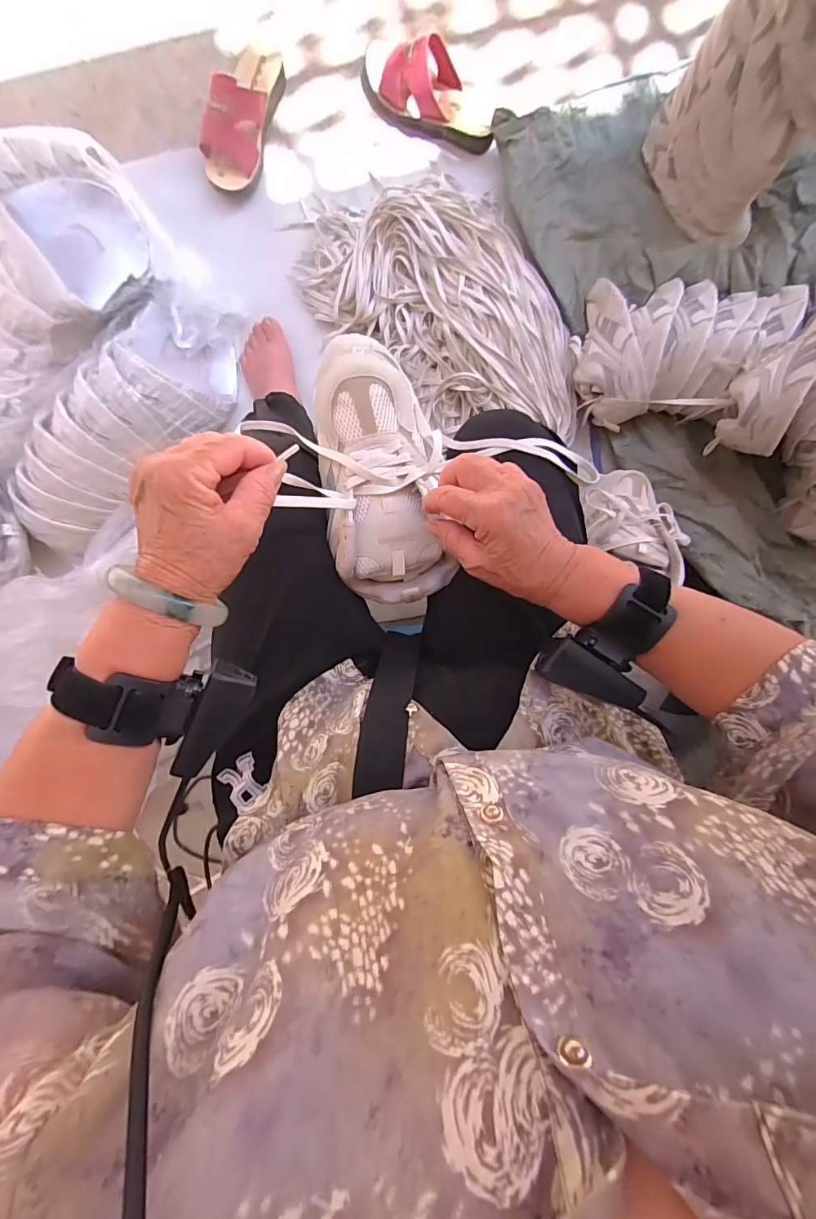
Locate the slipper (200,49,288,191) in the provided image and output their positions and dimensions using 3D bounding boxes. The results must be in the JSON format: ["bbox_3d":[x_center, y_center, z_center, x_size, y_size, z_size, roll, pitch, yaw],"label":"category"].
[{"bbox_3d":[-0.260,-0.778,0.721,0.088,0.086,0.224,19,96,-5],"label":"slipper"}]

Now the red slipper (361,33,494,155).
[{"bbox_3d":[0.034,-0.825,0.734,0.235,0.086,0.090,26,95,-6],"label":"red slipper"}]

